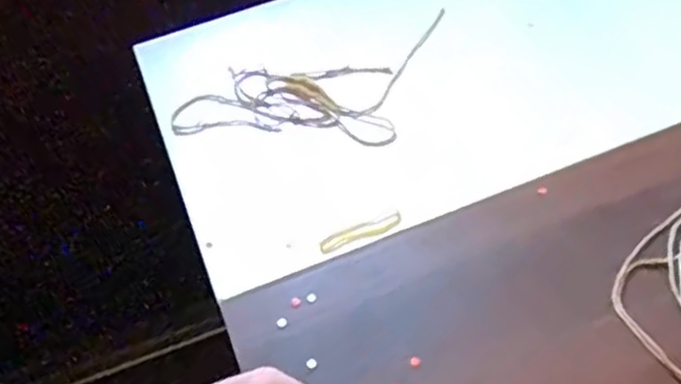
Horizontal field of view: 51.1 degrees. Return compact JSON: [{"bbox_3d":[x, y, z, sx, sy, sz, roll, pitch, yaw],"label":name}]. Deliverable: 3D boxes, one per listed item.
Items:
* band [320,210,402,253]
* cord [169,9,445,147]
[{"bbox_3d":[0.014,0.024,0.440,0.055,0.004,0.013,-26,51,-13],"label":"band"},{"bbox_3d":[-0.024,-0.091,0.556,0.180,0.012,0.144,5,51,12],"label":"cord"}]

